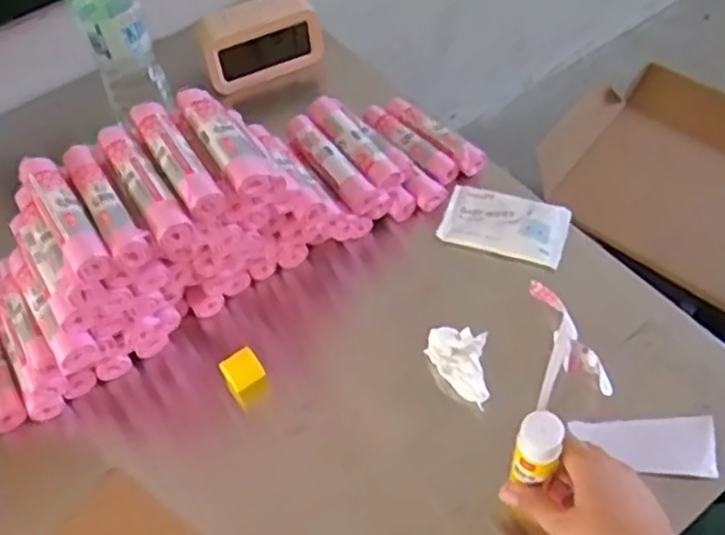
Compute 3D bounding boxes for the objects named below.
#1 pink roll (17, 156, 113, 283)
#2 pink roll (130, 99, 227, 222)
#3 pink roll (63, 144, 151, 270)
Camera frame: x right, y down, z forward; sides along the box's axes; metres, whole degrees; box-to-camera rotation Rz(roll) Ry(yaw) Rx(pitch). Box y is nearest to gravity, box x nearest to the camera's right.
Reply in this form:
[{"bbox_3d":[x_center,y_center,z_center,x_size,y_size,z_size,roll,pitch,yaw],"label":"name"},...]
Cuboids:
[{"bbox_3d":[-0.227,-0.040,0.568,0.028,0.029,0.119,-30,56,-18],"label":"pink roll"},{"bbox_3d":[-0.147,-0.086,0.589,0.029,0.030,0.126,-27,55,-16],"label":"pink roll"},{"bbox_3d":[-0.200,-0.053,0.574,0.026,0.027,0.132,-28,55,-16],"label":"pink roll"}]

